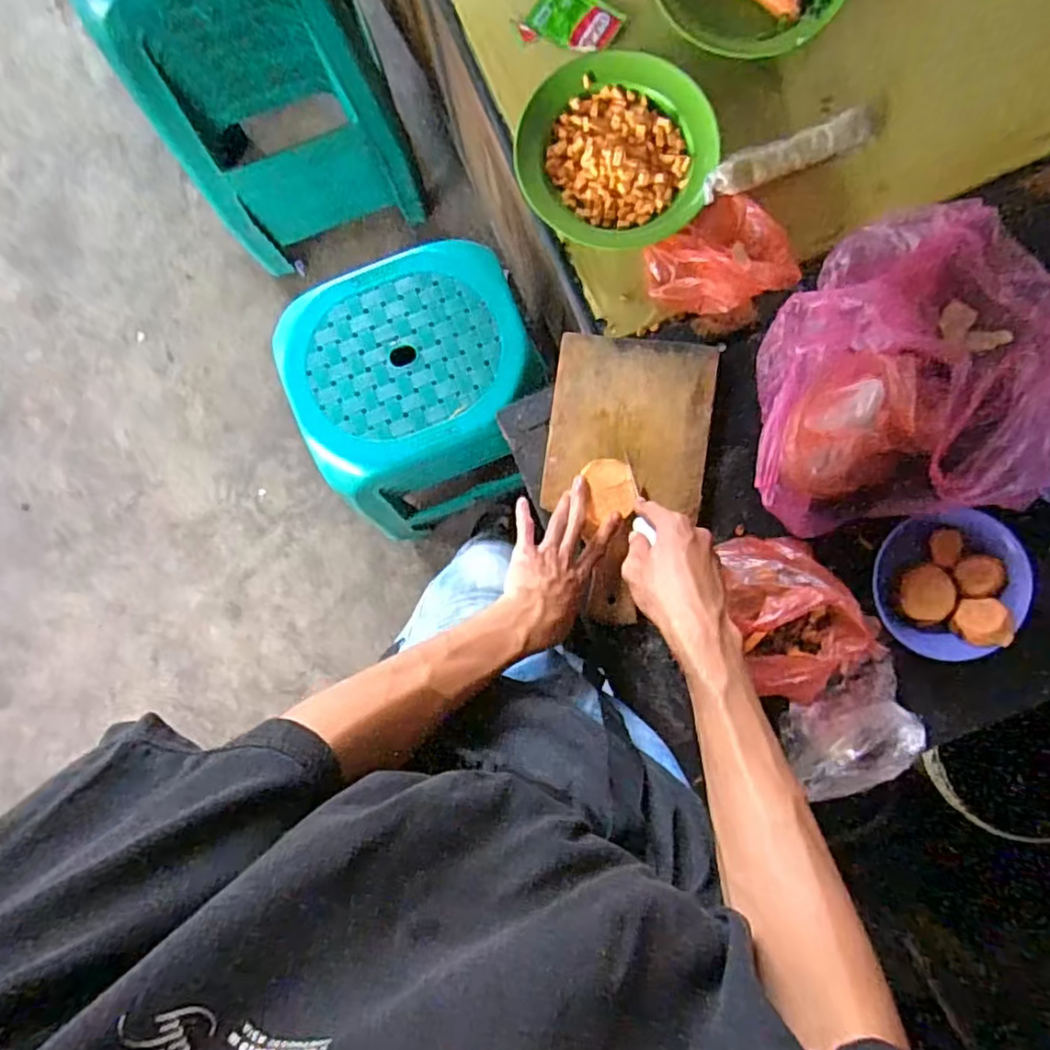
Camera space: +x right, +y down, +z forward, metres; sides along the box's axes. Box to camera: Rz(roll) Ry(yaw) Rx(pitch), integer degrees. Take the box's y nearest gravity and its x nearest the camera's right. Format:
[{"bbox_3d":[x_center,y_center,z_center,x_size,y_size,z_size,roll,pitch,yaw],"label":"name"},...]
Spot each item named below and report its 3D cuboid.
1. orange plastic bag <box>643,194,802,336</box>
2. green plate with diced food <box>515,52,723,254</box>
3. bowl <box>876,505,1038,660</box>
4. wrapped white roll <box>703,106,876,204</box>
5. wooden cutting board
[{"bbox_3d":[0.207,-0.270,0.688,0.139,0.052,0.124,-32,89,1],"label":"orange plastic bag"},{"bbox_3d":[0.096,-0.402,0.703,0.203,0.033,0.189,0,90,0],"label":"green plate with diced food"},{"bbox_3d":[0.410,0.058,0.640,0.139,0.049,0.137,0,89,1],"label":"bowl"},{"bbox_3d":[0.281,-0.393,0.693,0.208,0.038,0.035,-25,89,1],"label":"wrapped white roll"},{"bbox_3d":[0.102,-0.049,0.686,0.162,0.026,0.293,8,90,0],"label":"wooden cutting board"}]

